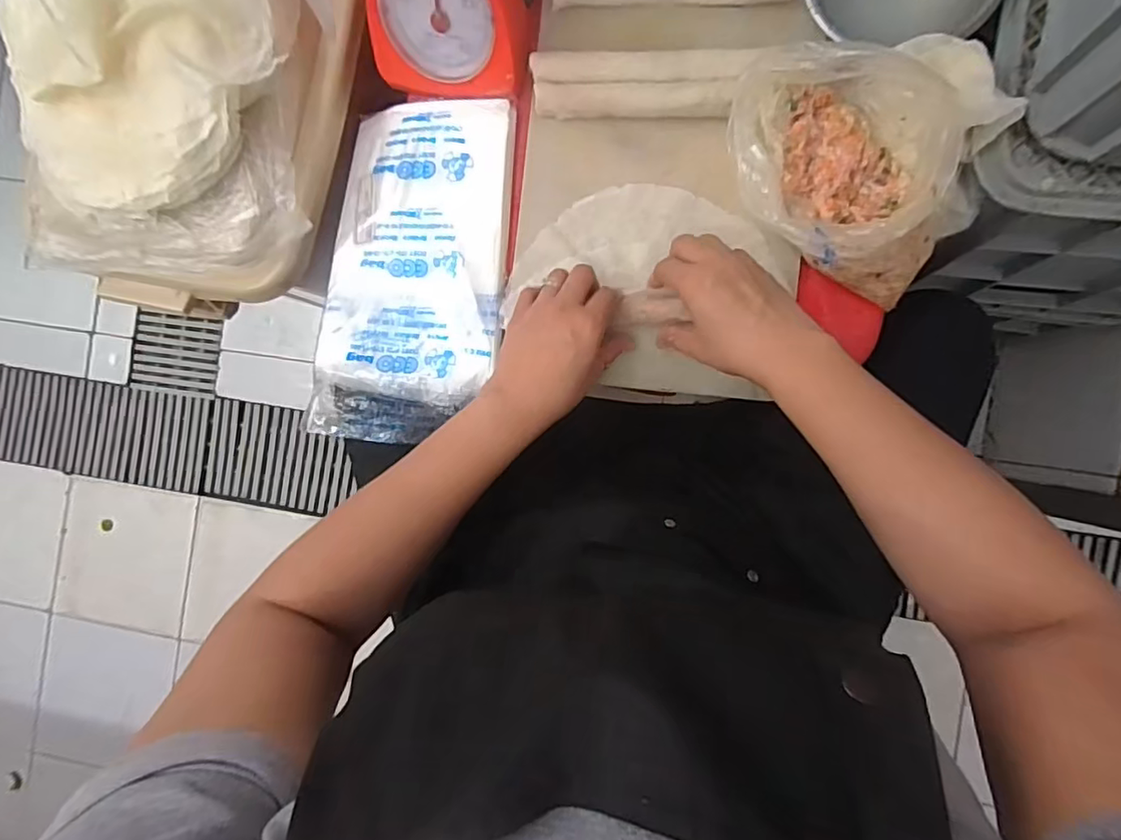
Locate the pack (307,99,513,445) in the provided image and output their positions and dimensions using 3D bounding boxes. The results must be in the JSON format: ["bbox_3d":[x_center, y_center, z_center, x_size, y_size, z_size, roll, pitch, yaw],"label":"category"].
[{"bbox_3d":[-0.143,-0.146,0.562,0.177,0.043,0.326,4,91,6],"label":"pack"}]

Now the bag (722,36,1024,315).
[{"bbox_3d":[0.250,-0.200,0.462,0.196,0.095,0.187,-10,89,6],"label":"bag"}]

